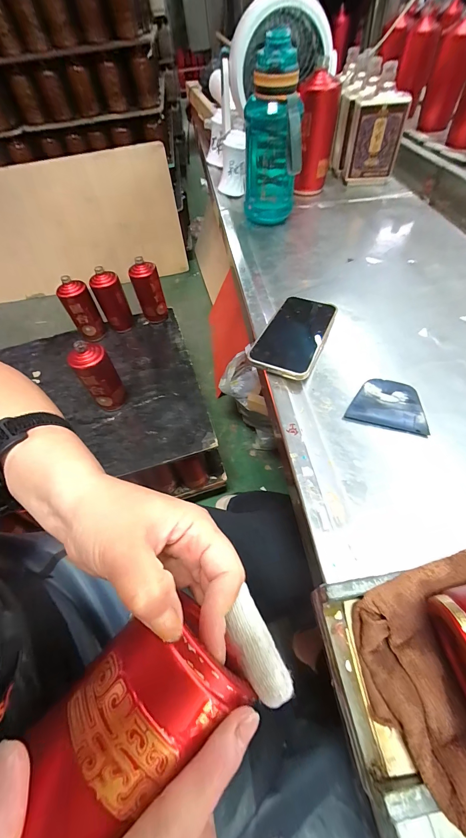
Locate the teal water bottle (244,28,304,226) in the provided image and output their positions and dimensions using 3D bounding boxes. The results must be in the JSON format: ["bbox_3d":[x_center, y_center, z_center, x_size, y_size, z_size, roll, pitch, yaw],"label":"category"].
[{"bbox_3d":[0.067,-0.467,0.527,0.088,0.233,0.083,-2,54,1],"label":"teal water bottle"}]

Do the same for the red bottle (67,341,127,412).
[{"bbox_3d":[-0.311,-0.089,0.732,0.079,0.187,0.066,-28,57,-13],"label":"red bottle"}]

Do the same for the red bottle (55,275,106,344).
[{"bbox_3d":[-0.436,-0.311,0.892,0.077,0.165,0.064,-20,56,-8],"label":"red bottle"}]

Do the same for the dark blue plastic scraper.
[{"bbox_3d":[0.164,-0.015,0.328,0.077,0.011,0.060,14,55,12],"label":"dark blue plastic scraper"}]

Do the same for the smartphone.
[{"bbox_3d":[0.082,-0.112,0.394,0.076,0.011,0.158,21,53,15],"label":"smartphone"}]

